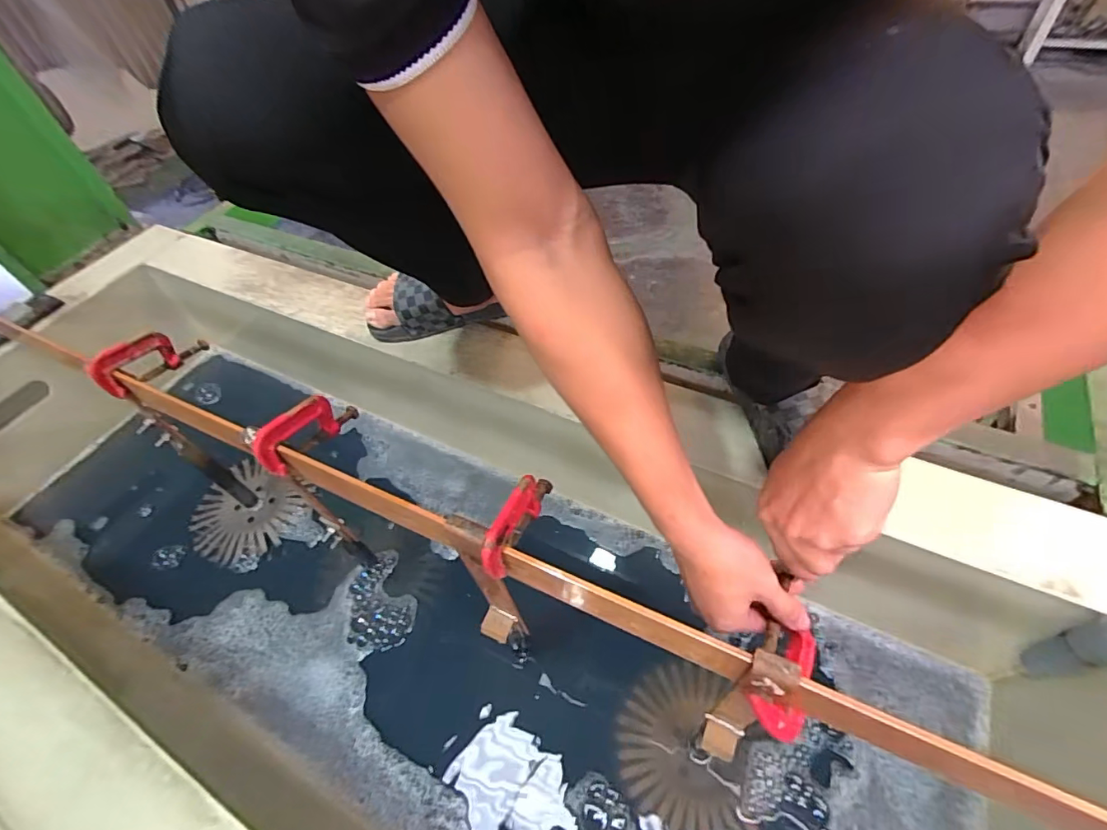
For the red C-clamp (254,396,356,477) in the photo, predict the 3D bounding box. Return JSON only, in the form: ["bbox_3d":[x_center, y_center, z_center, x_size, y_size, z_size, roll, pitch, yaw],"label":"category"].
[{"bbox_3d":[-0.267,0.013,0.549,0.016,0.066,0.132,19,28,20],"label":"red C-clamp"}]

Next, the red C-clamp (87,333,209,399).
[{"bbox_3d":[-0.516,-0.071,0.649,0.022,0.064,0.138,17,30,19],"label":"red C-clamp"}]

